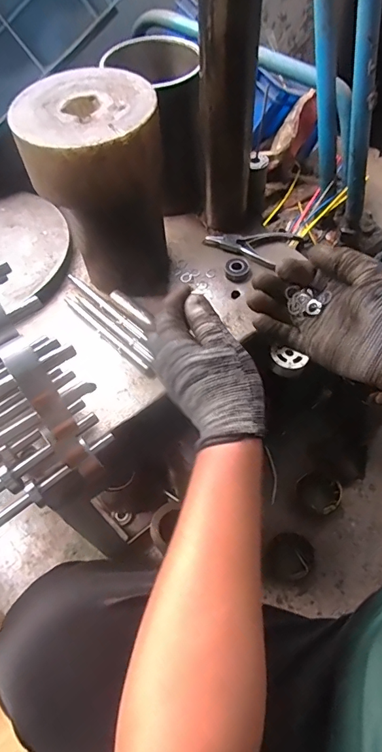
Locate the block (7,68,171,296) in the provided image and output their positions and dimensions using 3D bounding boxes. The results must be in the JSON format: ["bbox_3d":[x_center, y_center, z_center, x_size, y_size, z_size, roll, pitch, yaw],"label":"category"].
[{"bbox_3d":[-0.100,-0.219,0.534,0.146,0.216,0.156,-13,58,-4],"label":"block"}]

